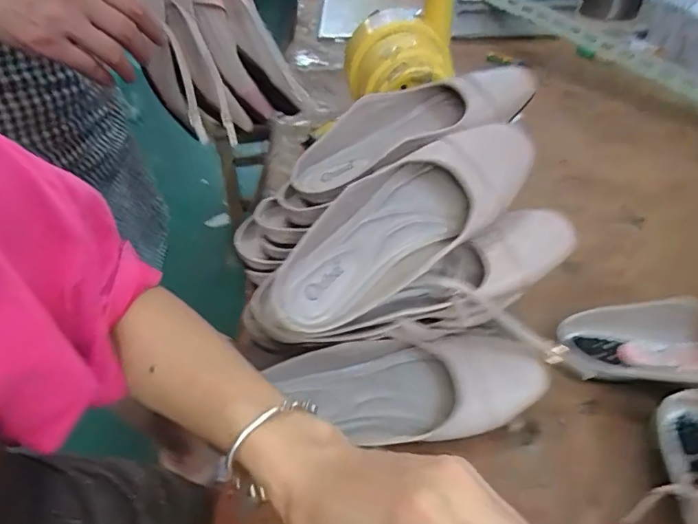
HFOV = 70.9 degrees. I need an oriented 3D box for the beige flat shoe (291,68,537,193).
[{"bbox_3d":[0.060,-0.128,0.464,0.238,0.041,0.098,-21,42,5],"label":"beige flat shoe"}]

